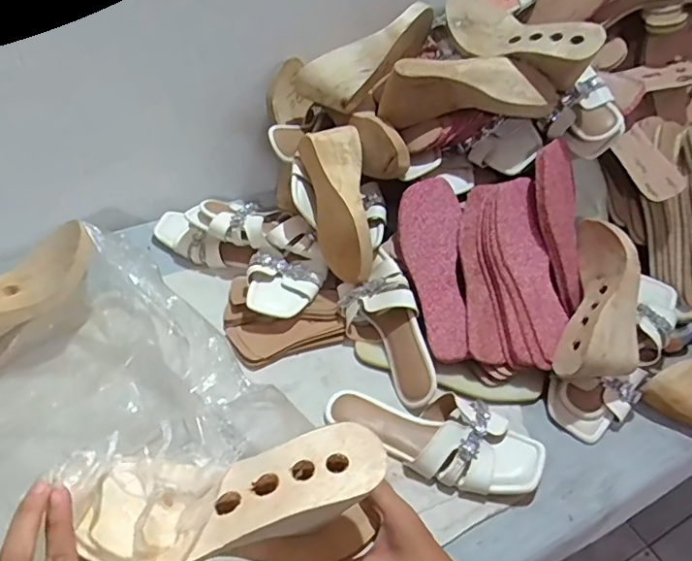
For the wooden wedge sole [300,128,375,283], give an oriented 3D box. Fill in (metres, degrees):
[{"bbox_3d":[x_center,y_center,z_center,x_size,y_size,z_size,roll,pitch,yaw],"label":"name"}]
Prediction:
[{"bbox_3d":[-0.005,-0.108,0.743,0.086,0.071,0.220,-8,84,-12],"label":"wooden wedge sole"}]

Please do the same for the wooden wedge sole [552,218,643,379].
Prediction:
[{"bbox_3d":[0.331,0.025,0.681,0.100,0.069,0.220,13,69,9],"label":"wooden wedge sole"}]

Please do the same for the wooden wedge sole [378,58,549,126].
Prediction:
[{"bbox_3d":[0.159,-0.247,0.741,0.222,0.091,0.067,16,46,11],"label":"wooden wedge sole"}]

